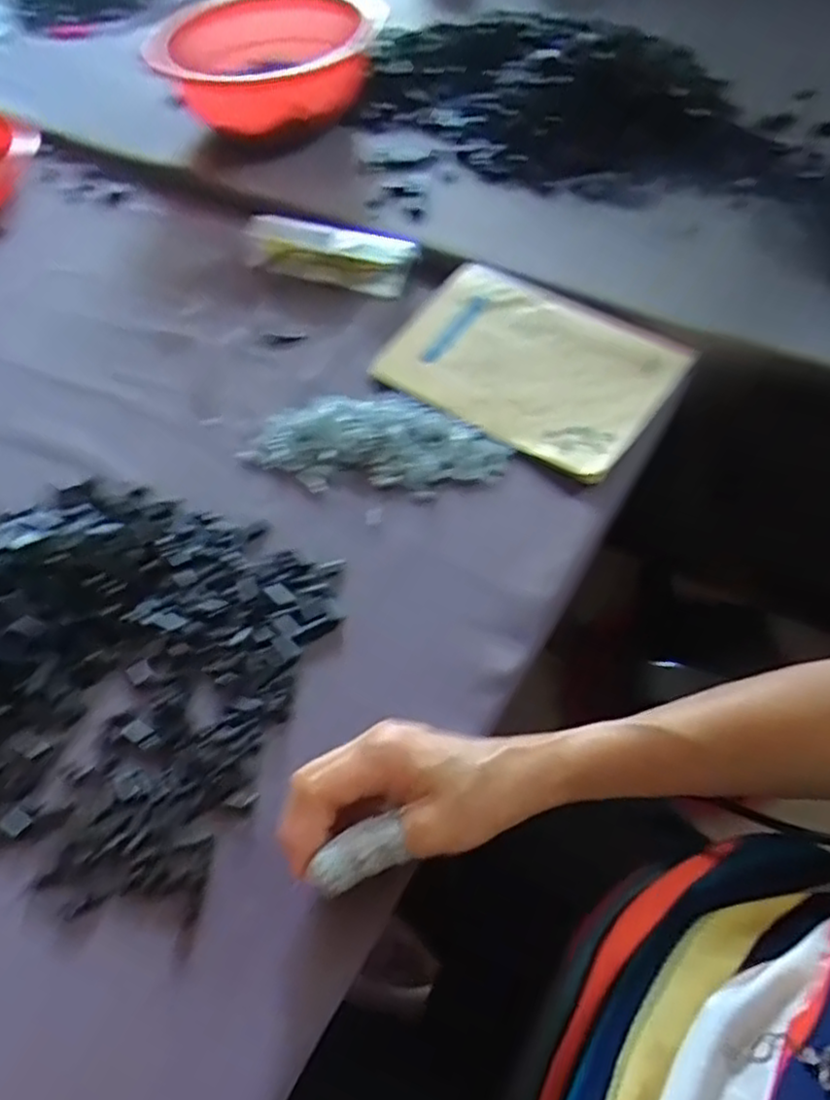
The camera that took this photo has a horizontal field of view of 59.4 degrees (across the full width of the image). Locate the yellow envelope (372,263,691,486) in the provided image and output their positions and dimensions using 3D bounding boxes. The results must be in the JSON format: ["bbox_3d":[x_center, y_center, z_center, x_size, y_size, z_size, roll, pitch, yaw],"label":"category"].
[{"bbox_3d":[0.085,-0.149,0.565,0.215,0.025,0.144,31,64,23],"label":"yellow envelope"}]

